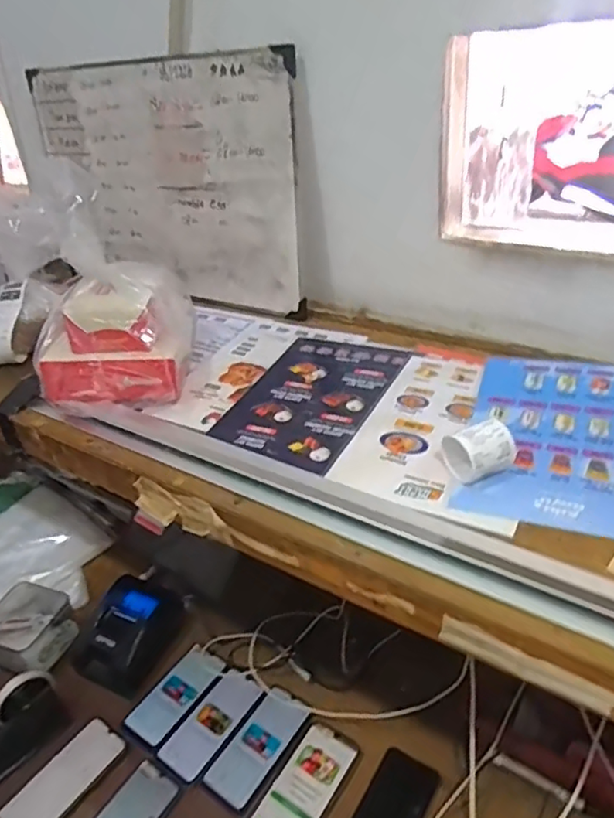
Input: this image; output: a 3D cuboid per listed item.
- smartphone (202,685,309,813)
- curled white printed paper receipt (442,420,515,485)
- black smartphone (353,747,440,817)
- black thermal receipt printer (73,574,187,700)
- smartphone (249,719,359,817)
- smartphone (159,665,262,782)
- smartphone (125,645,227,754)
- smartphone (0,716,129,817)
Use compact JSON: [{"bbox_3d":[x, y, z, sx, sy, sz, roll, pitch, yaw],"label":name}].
[{"bbox_3d":[-0.066,0.458,0.832,0.073,0.004,0.155,19,41,32],"label":"smartphone"},{"bbox_3d":[0.181,0.043,0.650,0.063,0.054,0.060,-20,36,-20],"label":"curled white printed paper receipt"},{"bbox_3d":[0.097,0.500,0.741,0.074,0.009,0.162,17,40,31],"label":"black smartphone"},{"bbox_3d":[-0.281,0.345,0.971,0.117,0.073,0.176,11,37,24],"label":"black thermal receipt printer"},{"bbox_3d":[-0.004,0.484,0.779,0.075,0.006,0.161,17,40,31],"label":"smartphone"},{"bbox_3d":[-0.134,0.445,0.865,0.072,0.010,0.155,18,40,32],"label":"smartphone"},{"bbox_3d":[-0.194,0.424,0.905,0.076,0.010,0.157,18,40,32],"label":"smartphone"},{"bbox_3d":[-0.325,0.496,0.812,0.084,0.010,0.163,18,40,31],"label":"smartphone"}]

